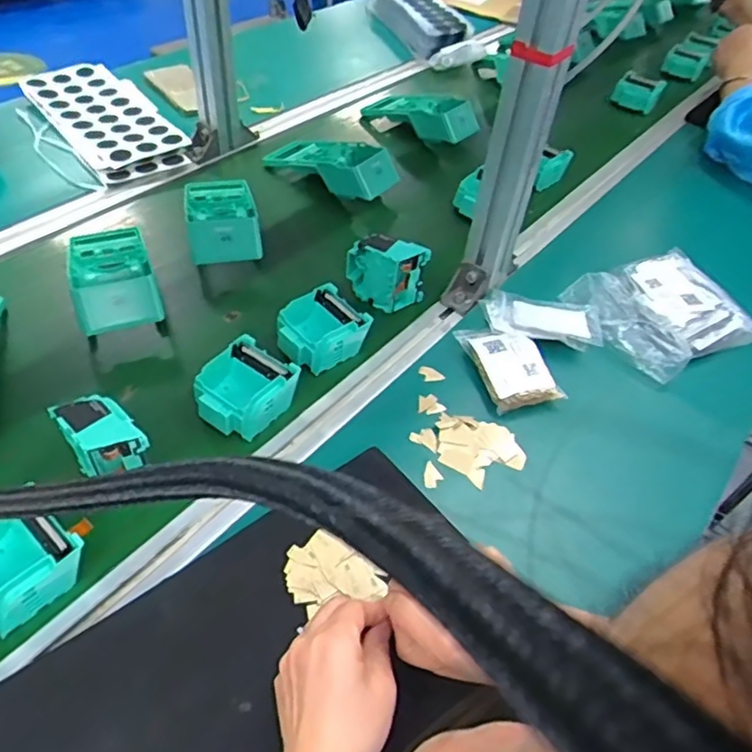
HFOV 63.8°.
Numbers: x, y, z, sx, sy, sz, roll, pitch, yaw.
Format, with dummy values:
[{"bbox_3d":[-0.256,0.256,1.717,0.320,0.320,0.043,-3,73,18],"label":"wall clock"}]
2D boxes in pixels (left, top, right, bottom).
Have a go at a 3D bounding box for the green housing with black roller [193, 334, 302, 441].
[{"bbox_3d":[-0.120,0.014,0.564,0.080,0.037,0.082,27,52,19],"label":"green housing with black roller"}]

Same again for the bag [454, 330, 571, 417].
[{"bbox_3d":[0.133,-0.015,0.613,0.067,0.026,0.109,-13,50,-14],"label":"bag"}]

